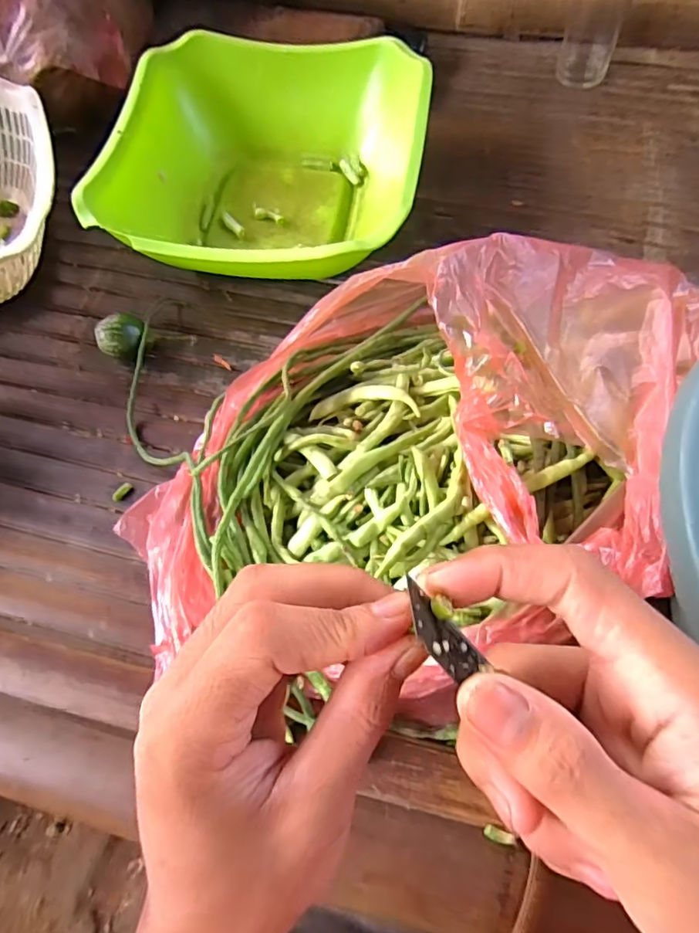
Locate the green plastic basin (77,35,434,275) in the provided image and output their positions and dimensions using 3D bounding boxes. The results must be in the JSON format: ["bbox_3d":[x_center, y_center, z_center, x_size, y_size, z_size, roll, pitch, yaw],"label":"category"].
[{"bbox_3d":[-0.077,-0.279,0.523,0.283,0.110,0.274,-2,60,3],"label":"green plastic basin"}]

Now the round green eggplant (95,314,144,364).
[{"bbox_3d":[-0.197,-0.111,0.483,0.033,0.035,0.036,-2,60,3],"label":"round green eggplant"}]

